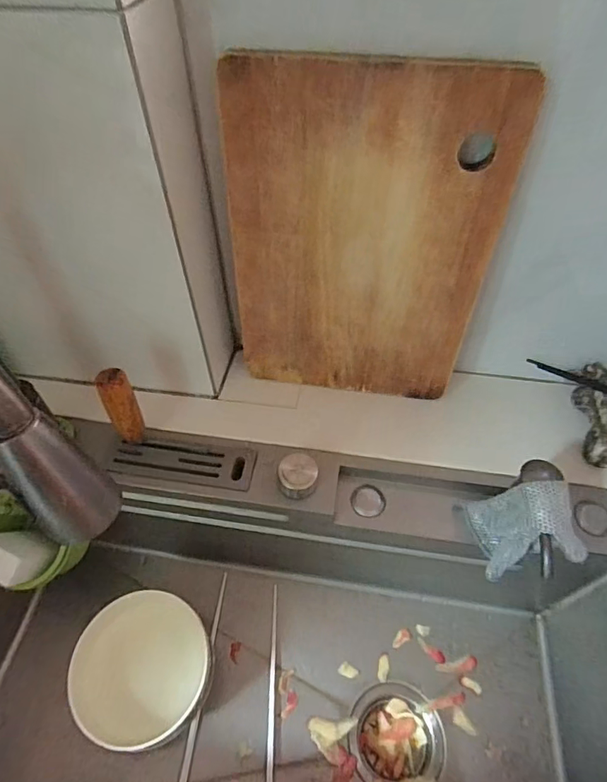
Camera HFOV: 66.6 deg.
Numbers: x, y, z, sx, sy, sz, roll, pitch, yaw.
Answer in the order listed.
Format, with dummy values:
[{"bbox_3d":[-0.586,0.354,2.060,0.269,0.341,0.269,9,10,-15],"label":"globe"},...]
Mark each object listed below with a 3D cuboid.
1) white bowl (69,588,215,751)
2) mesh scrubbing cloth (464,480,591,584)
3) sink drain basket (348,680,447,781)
[{"bbox_3d":[-0.182,0.323,0.539,0.137,0.088,0.148,0,52,0],"label":"white bowl"},{"bbox_3d":[0.218,0.130,0.451,0.068,0.122,0.092,-6,53,-4],"label":"mesh scrubbing cloth"},{"bbox_3d":[0.110,0.418,0.555,0.107,0.041,0.110,4,53,4],"label":"sink drain basket"}]

